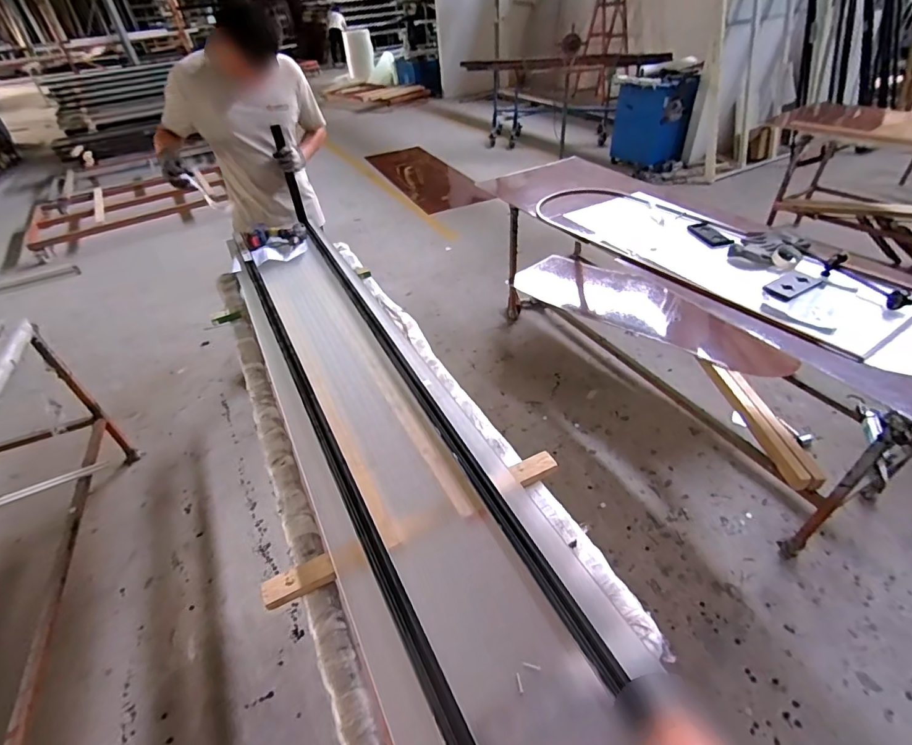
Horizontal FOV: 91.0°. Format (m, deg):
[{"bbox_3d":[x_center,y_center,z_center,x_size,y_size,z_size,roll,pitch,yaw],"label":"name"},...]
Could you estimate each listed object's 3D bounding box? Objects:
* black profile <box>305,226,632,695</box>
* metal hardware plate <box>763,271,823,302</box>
[{"bbox_3d":[-0.188,-0.080,1.295,0.048,0.014,1.870,-21,43,-17],"label":"black profile"},{"bbox_3d":[1.104,-0.290,1.474,0.242,0.017,0.092,-21,51,-27],"label":"metal hardware plate"}]

